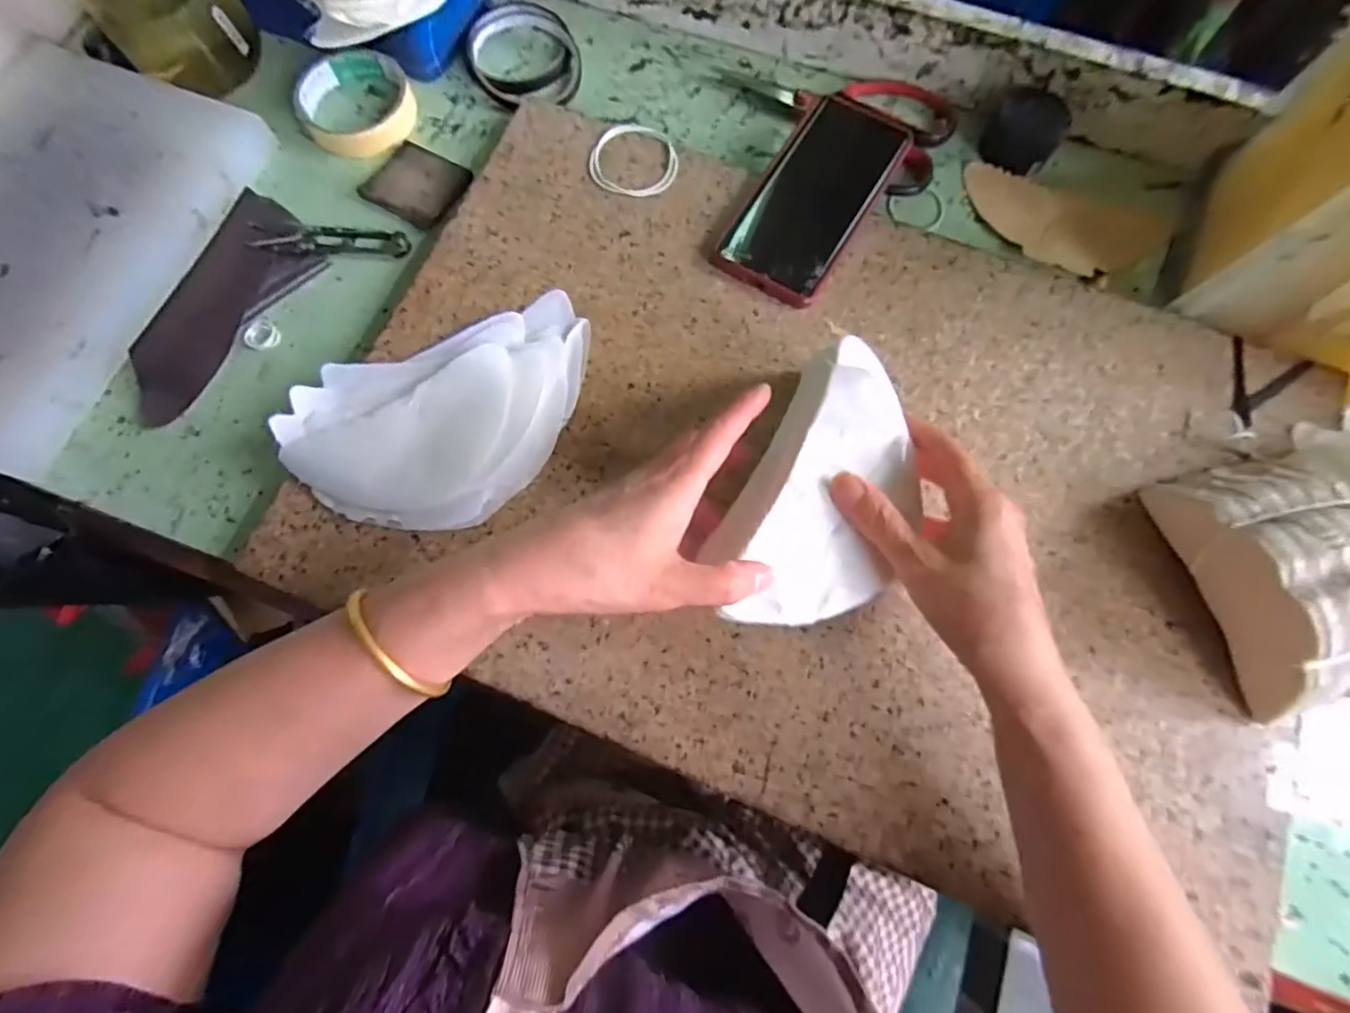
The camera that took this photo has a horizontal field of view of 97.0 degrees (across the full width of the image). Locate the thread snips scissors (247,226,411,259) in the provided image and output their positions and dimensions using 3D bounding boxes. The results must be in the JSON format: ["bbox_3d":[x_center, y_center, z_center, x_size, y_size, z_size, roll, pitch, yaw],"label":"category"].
[{"bbox_3d":[-0.250,-0.194,0.431,0.113,0.009,0.023,2,74,1],"label":"thread snips scissors"}]

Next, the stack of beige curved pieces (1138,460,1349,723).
[{"bbox_3d":[0.331,0.035,0.317,0.080,0.064,0.135,-16,74,-4],"label":"stack of beige curved pieces"}]

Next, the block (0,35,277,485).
[{"bbox_3d":[-0.455,-0.186,0.418,0.222,0.027,0.292,18,75,6],"label":"block"}]

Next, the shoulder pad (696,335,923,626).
[{"bbox_3d":[0.076,-0.003,0.288,0.080,0.031,0.138,29,76,8],"label":"shoulder pad"}]

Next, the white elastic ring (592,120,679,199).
[{"bbox_3d":[-0.031,-0.255,0.432,0.063,0.004,0.074,-12,74,-3],"label":"white elastic ring"}]

